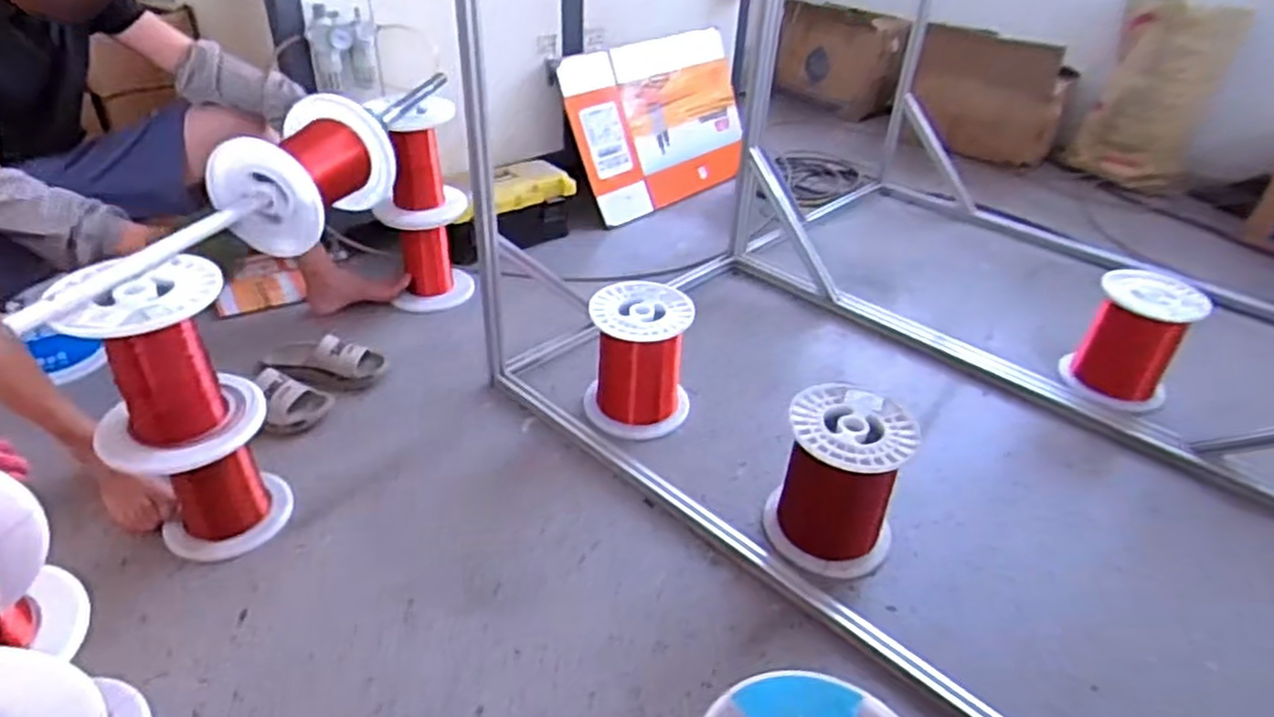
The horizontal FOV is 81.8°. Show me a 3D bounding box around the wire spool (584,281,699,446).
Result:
[{"bbox_3d":[0.005,0.000,1.441,0.193,0.221,0.208,4,37,1],"label":"wire spool"}]

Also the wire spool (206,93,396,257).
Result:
[{"bbox_3d":[-0.566,-0.318,1.276,0.187,0.180,0.252,9,35,7],"label":"wire spool"}]

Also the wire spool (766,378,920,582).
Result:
[{"bbox_3d":[0.328,0.197,1.191,0.196,0.234,0.202,2,37,-2],"label":"wire spool"}]

